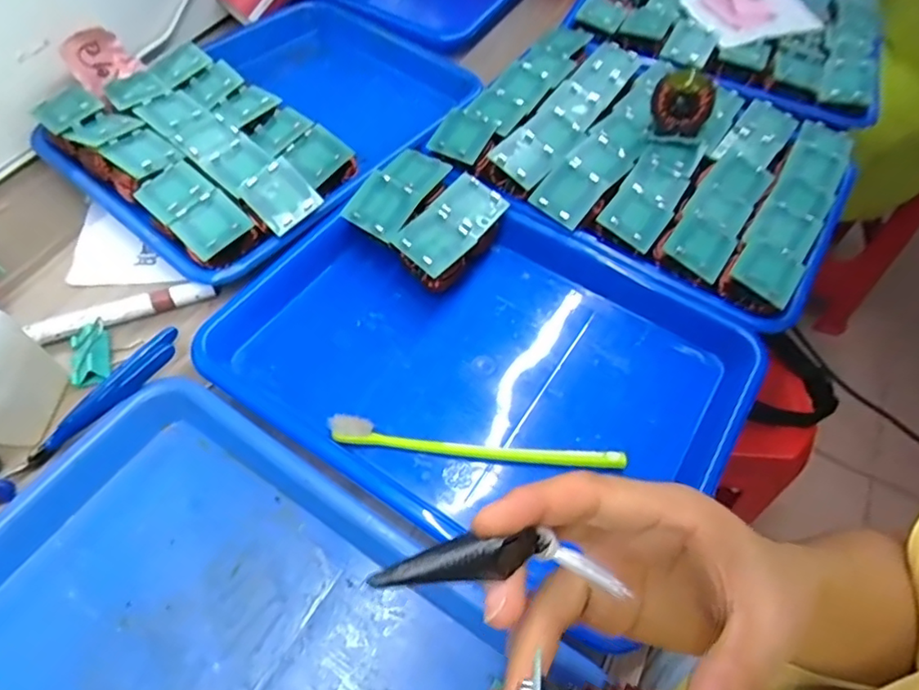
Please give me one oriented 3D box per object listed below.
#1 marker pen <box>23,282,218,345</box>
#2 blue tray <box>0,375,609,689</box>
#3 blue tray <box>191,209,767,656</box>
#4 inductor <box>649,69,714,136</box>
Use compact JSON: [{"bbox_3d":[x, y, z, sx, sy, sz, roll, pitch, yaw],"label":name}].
[{"bbox_3d":[-0.234,-0.024,0.410,0.118,0.011,0.013,-18,60,-16],"label":"marker pen"},{"bbox_3d":[-0.127,0.178,0.282,0.316,0.034,0.245,30,60,14],"label":"blue tray"},{"bbox_3d":[0.021,0.009,0.406,0.332,0.034,0.243,29,59,13],"label":"blue tray"},{"bbox_3d":[0.183,-0.199,0.478,0.046,0.047,0.026,29,59,14],"label":"inductor"}]

